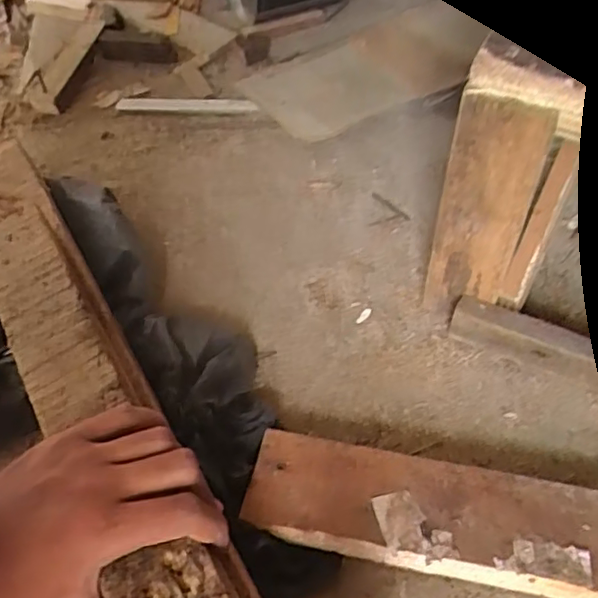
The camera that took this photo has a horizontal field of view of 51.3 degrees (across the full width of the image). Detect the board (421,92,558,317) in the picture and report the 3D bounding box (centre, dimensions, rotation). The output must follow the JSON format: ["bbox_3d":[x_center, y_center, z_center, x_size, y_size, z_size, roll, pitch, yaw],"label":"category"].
[{"bbox_3d":[0.118,-0.045,0.414,0.054,0.197,0.013,10,54,13],"label":"board"}]

